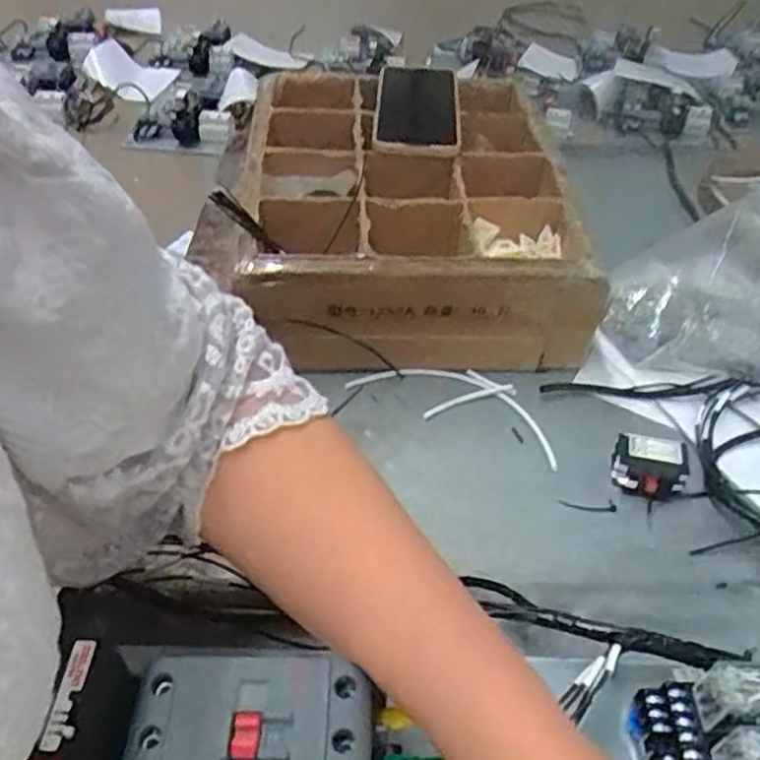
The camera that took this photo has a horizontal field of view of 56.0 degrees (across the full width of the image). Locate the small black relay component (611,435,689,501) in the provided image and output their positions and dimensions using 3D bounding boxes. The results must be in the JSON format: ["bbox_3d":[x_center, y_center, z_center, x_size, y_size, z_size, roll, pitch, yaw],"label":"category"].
[{"bbox_3d":[0.190,0.062,0.506,0.049,0.024,0.043,18,48,16],"label":"small black relay component"}]

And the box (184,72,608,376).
[{"bbox_3d":[0.023,-0.159,0.657,0.276,0.119,0.326,-3,46,-4],"label":"box"}]

